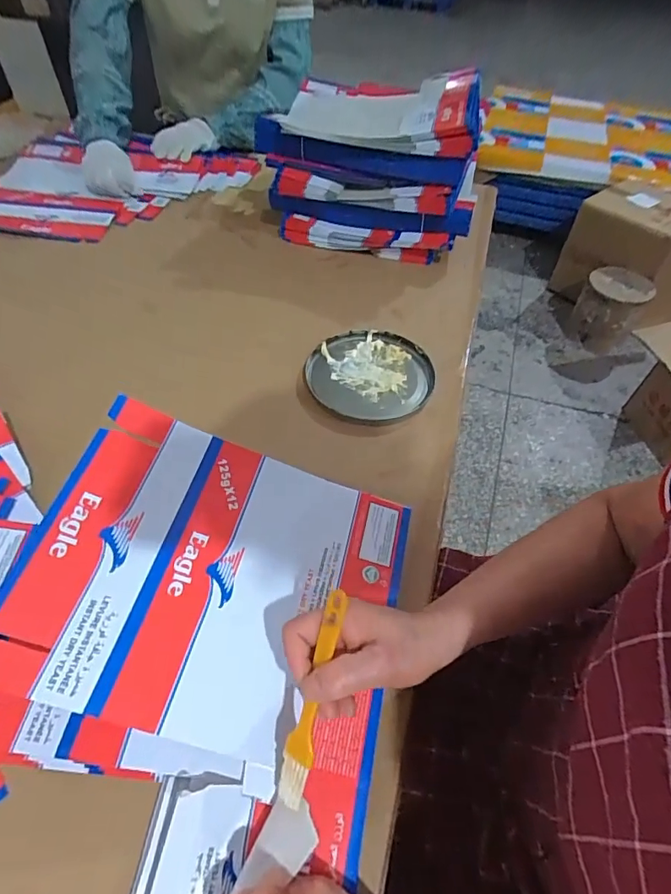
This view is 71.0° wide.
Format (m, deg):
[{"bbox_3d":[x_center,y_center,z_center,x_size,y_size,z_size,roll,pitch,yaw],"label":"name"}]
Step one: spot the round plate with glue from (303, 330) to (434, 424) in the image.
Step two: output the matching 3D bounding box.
[{"bbox_3d":[0.041,-0.095,0.632,0.161,0.025,0.171,2,51,-2],"label":"round plate with glue"}]

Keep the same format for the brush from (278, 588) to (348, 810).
[{"bbox_3d":[-0.015,0.163,0.308,0.018,0.012,0.141,13,87,7],"label":"brush"}]

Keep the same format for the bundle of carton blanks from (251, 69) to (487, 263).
[{"bbox_3d":[0.072,-0.520,0.850,0.353,0.194,0.344,8,51,3],"label":"bundle of carton blanks"}]

